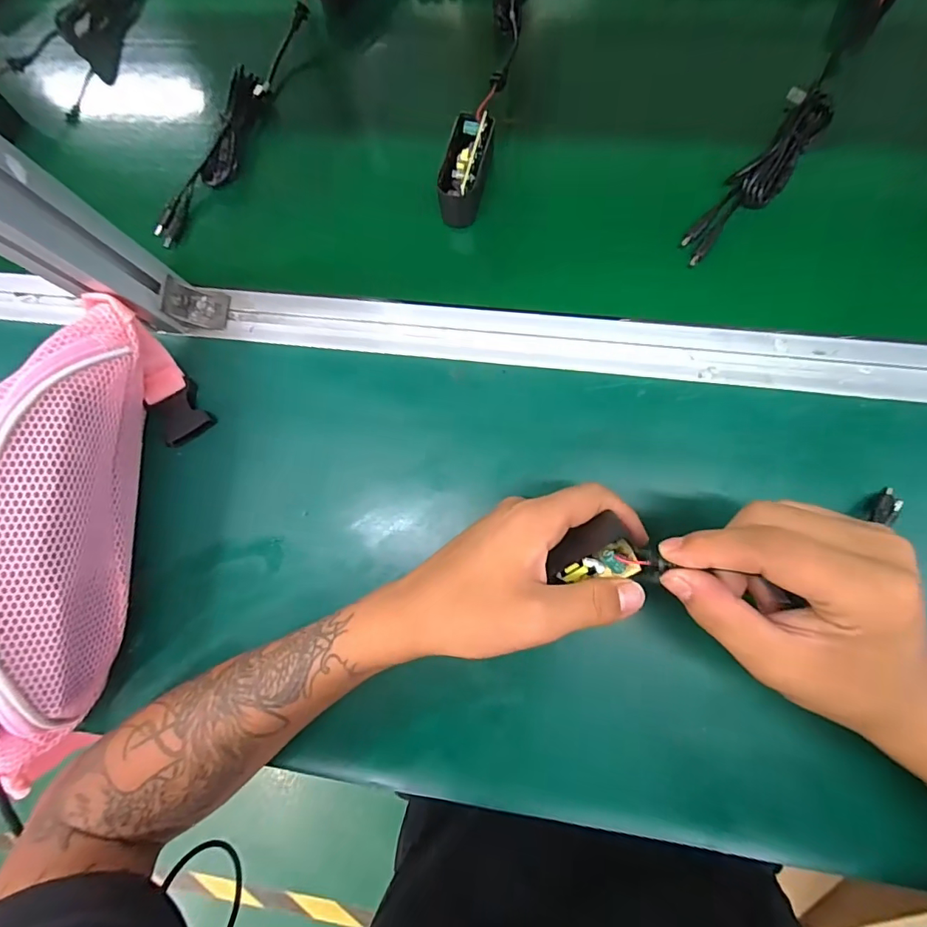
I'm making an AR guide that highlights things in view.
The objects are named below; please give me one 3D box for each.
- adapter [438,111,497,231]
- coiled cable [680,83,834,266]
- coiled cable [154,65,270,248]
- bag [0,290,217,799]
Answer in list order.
[{"bbox_3d":[0.002,-0.220,0.353,0.030,0.029,0.078,14,85,7],"label":"adapter"},{"bbox_3d":[0.219,-0.210,0.345,0.032,0.021,0.142,42,88,8],"label":"coiled cable"},{"bbox_3d":[-0.202,-0.248,0.392,0.027,0.031,0.155,27,86,8],"label":"coiled cable"},{"bbox_3d":[-0.254,0.051,0.307,0.067,0.108,0.305,14,85,7],"label":"bag"}]

